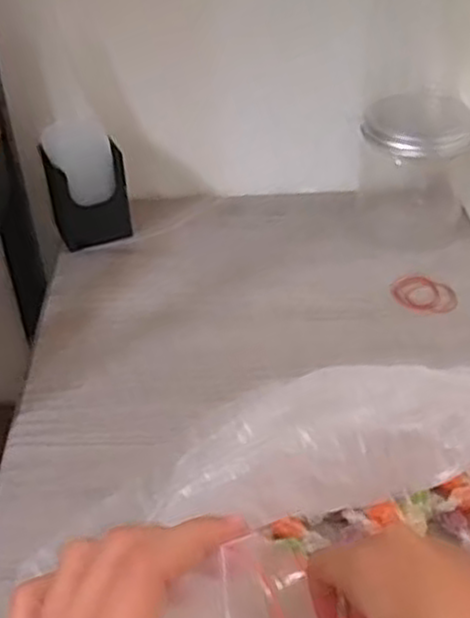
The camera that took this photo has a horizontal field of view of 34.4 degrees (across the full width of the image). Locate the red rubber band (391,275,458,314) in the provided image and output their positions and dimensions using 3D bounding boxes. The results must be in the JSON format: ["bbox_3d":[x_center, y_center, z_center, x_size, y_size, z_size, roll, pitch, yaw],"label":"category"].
[{"bbox_3d":[0.147,-0.011,0.588,0.050,0.005,0.040,24,46,29],"label":"red rubber band"}]

